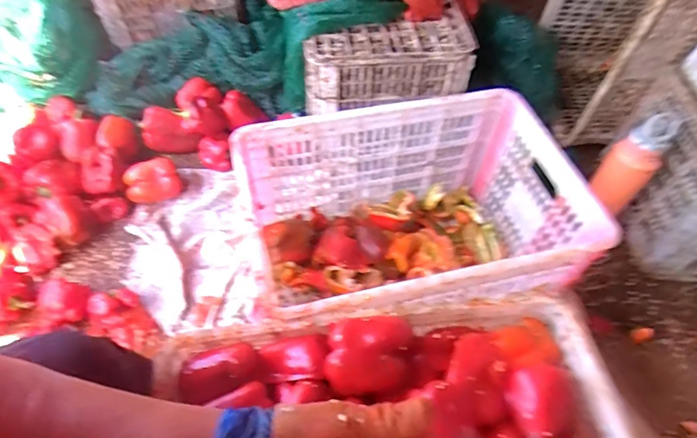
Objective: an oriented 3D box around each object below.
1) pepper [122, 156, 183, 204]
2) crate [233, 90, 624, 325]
[{"bbox_3d":[-0.420,-0.080,0.988,0.111,0.072,0.071,-24,59,-19],"label":"pepper"},{"bbox_3d":[0.103,0.018,0.804,0.491,0.273,0.350,-11,56,-11],"label":"crate"}]

